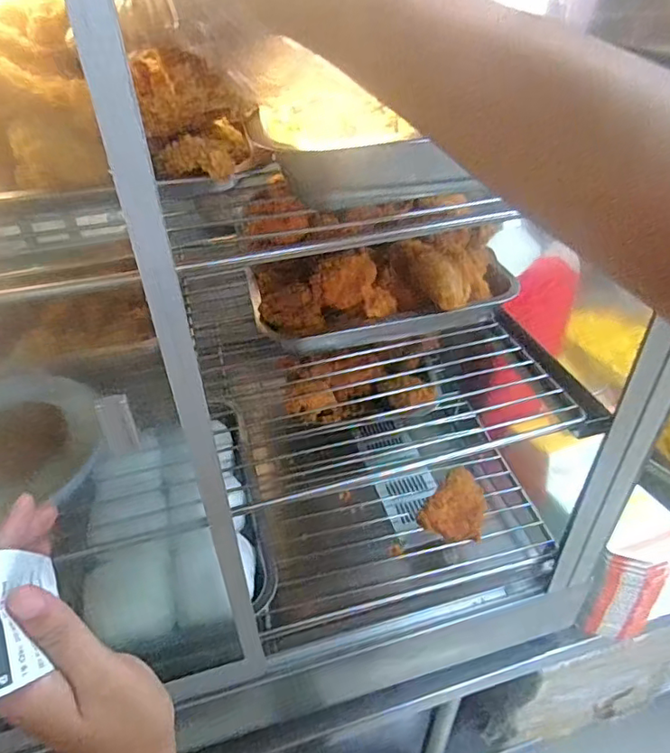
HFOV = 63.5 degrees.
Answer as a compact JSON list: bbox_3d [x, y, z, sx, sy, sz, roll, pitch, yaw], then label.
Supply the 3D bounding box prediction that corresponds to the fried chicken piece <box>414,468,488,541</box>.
[{"bbox_3d":[0.135,0.142,0.605,0.067,0.042,0.068,19,44,24],"label":"fried chicken piece"}]

